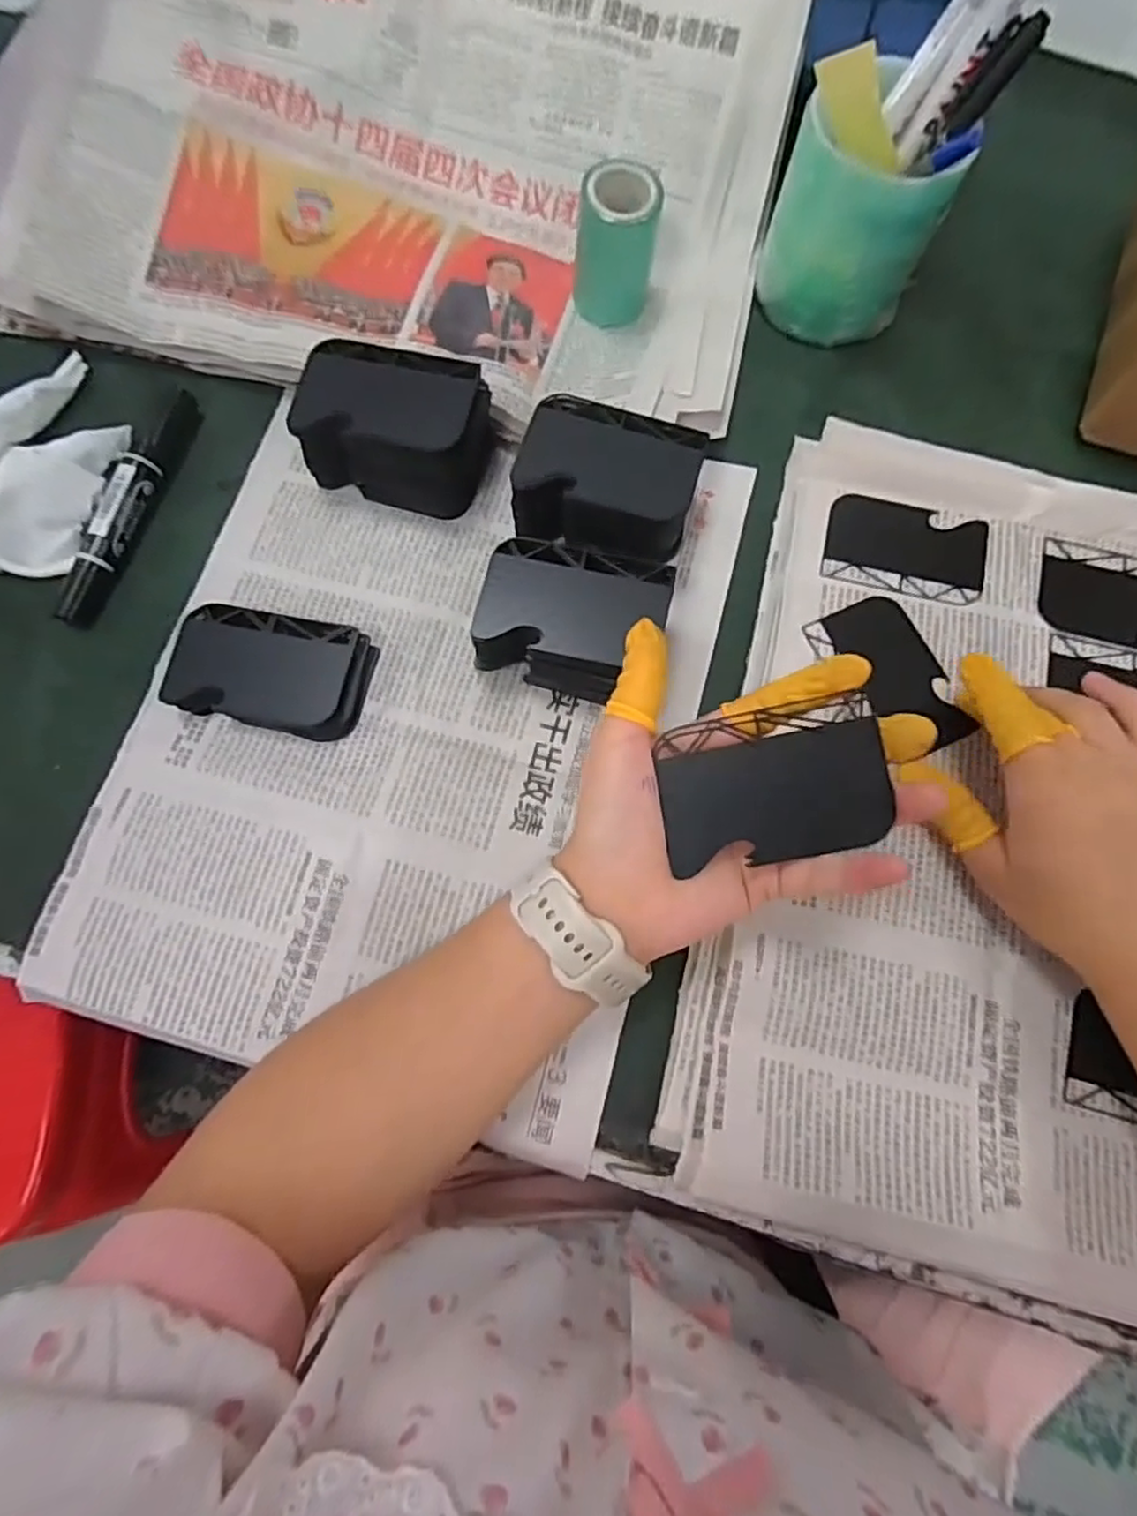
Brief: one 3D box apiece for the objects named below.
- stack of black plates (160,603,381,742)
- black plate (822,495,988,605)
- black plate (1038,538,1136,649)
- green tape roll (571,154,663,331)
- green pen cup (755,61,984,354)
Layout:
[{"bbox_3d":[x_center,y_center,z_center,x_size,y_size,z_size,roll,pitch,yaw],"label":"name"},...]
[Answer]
[{"bbox_3d":[-0.146,-0.044,0.343,0.089,0.018,0.056,11,76,2],"label":"stack of black plates"},{"bbox_3d":[0.182,-0.113,0.376,0.085,0.004,0.053,13,76,2],"label":"black plate"},{"bbox_3d":[0.295,-0.084,0.371,0.085,0.008,0.055,12,70,5],"label":"black plate"},{"bbox_3d":[0.027,-0.280,0.382,0.041,0.064,0.034,13,76,2],"label":"green tape roll"},{"bbox_3d":[0.154,-0.293,0.375,0.068,0.097,0.079,-41,80,-10],"label":"green pen cup"}]

